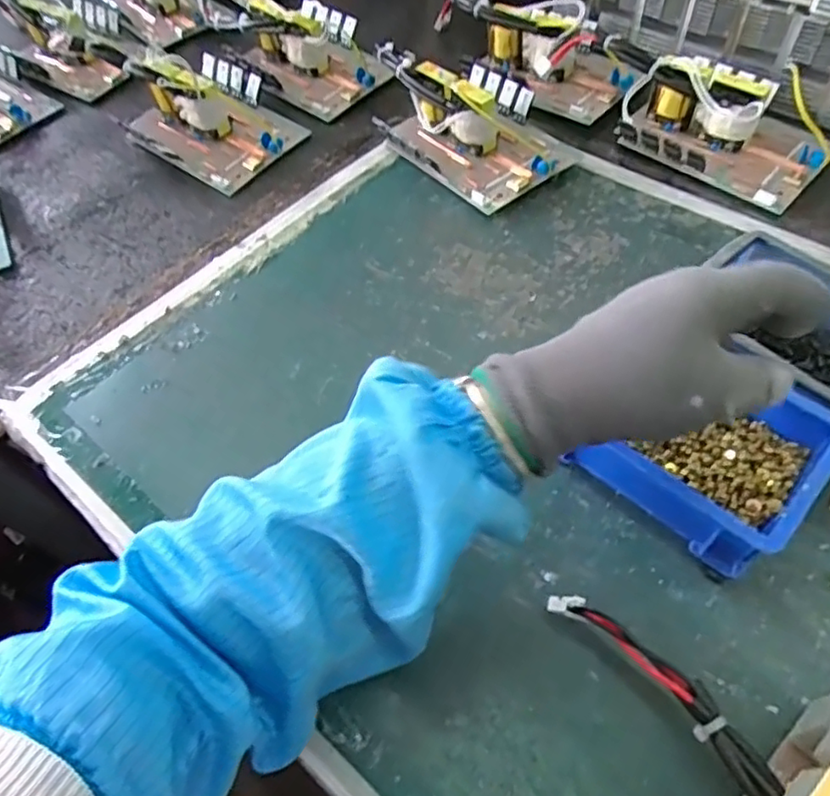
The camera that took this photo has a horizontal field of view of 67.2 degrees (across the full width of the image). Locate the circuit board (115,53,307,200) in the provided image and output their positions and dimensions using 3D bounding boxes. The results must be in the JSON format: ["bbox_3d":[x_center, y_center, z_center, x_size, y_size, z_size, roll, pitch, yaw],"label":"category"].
[{"bbox_3d":[-0.201,-0.285,0.608,0.168,0.061,0.133,32,64,24],"label":"circuit board"}]

